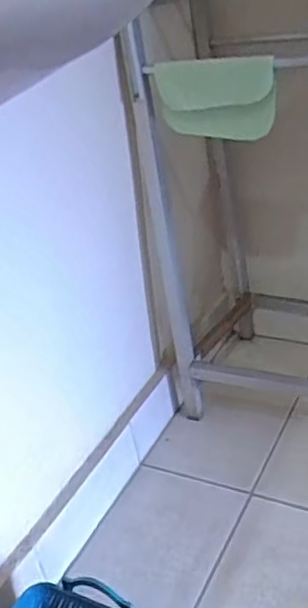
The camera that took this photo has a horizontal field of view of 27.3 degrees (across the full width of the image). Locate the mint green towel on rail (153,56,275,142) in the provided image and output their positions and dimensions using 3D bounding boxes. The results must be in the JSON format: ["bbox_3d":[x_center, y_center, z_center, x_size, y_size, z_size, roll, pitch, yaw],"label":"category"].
[{"bbox_3d":[0.093,-0.311,0.962,0.197,0.131,0.066,18,37,30],"label":"mint green towel on rail"}]

